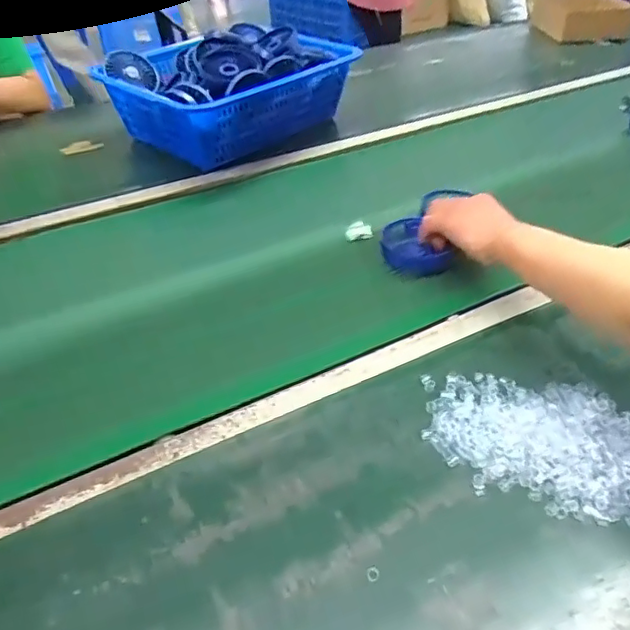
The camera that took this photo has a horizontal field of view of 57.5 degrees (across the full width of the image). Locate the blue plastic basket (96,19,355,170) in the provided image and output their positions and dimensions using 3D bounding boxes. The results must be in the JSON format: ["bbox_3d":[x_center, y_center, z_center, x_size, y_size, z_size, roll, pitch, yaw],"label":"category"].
[{"bbox_3d":[-0.135,-0.369,0.941,0.362,0.131,0.233,-31,49,-31],"label":"blue plastic basket"}]

